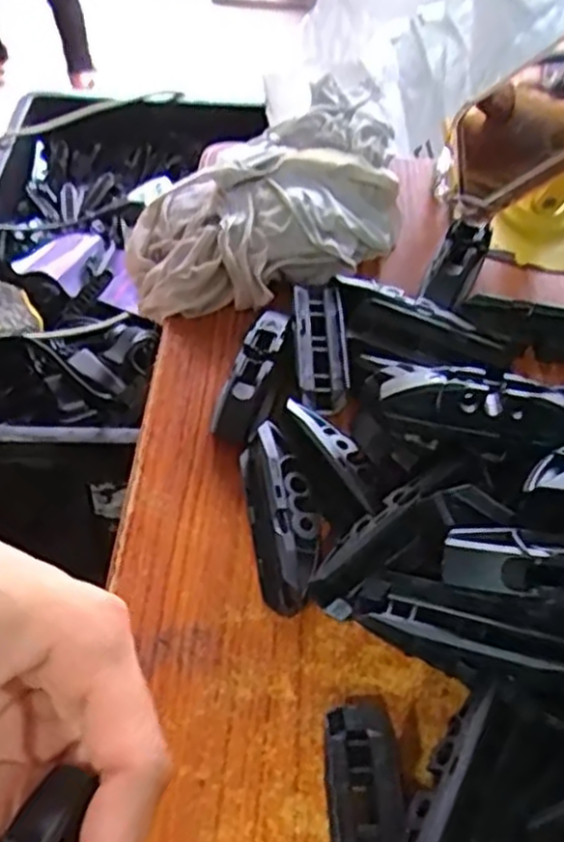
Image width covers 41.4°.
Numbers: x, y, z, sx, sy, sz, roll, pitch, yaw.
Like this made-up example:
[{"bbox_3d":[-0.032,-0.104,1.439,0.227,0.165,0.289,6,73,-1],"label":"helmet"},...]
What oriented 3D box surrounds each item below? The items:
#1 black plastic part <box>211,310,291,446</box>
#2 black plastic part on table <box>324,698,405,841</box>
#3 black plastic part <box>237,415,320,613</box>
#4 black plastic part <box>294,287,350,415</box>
[{"bbox_3d":[-0.013,-0.019,0.317,0.019,0.019,0.065,13,52,7],"label":"black plastic part"},{"bbox_3d":[0.024,0.120,0.214,0.021,0.017,0.072,-2,52,-5],"label":"black plastic part on table"},{"bbox_3d":[0.000,0.034,0.273,0.022,0.025,0.068,-7,53,-9],"label":"black plastic part"},{"bbox_3d":[0.017,-0.032,0.324,0.020,0.008,0.067,-1,52,-4],"label":"black plastic part"}]

